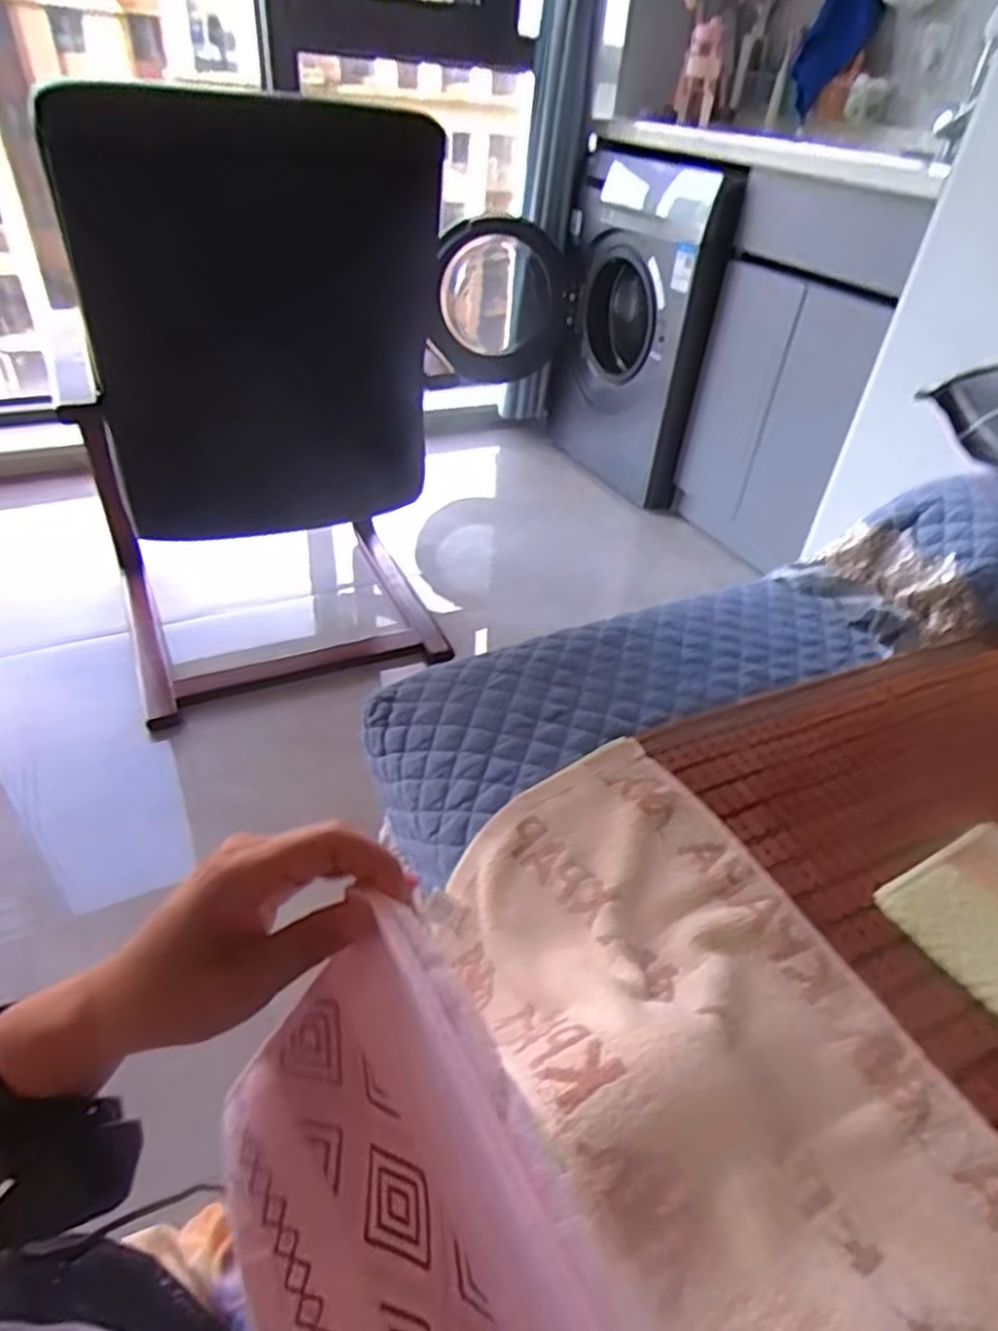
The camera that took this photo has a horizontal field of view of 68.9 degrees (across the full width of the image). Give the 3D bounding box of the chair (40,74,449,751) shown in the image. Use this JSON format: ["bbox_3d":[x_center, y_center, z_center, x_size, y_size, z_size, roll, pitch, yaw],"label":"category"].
[{"bbox_3d":[-0.362,-0.348,1.150,0.525,0.879,0.496,-14,43,-23],"label":"chair"}]

